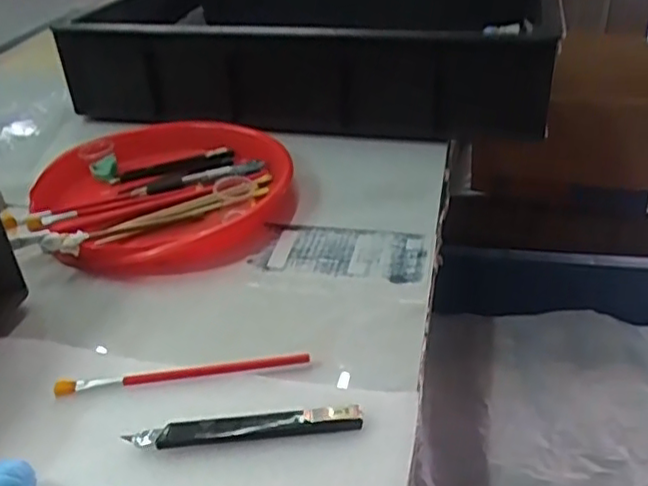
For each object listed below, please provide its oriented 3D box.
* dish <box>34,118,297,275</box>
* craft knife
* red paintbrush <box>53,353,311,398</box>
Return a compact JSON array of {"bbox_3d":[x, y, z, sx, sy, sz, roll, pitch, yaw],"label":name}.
[{"bbox_3d":[-0.151,-0.056,0.642,0.238,0.037,0.238,8,34,16],"label":"dish"},{"bbox_3d":[-0.046,0.110,0.393,0.136,0.008,0.018,-5,33,-3],"label":"craft knife"},{"bbox_3d":[-0.094,0.086,0.438,0.166,0.006,0.012,-6,33,-6],"label":"red paintbrush"}]

